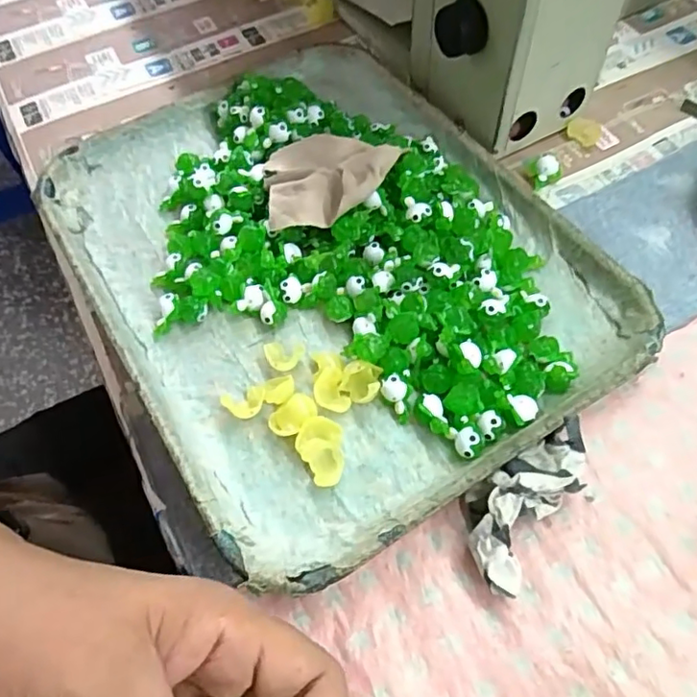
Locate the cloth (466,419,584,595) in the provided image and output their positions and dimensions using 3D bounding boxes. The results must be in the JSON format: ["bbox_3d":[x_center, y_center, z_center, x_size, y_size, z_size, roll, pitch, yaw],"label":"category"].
[{"bbox_3d":[0.082,0.069,0.281,0.039,0.029,0.086,33,65,22],"label":"cloth"}]

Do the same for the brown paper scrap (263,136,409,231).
[{"bbox_3d":[-0.018,-0.100,0.367,0.075,0.031,0.067,23,62,18],"label":"brown paper scrap"}]

